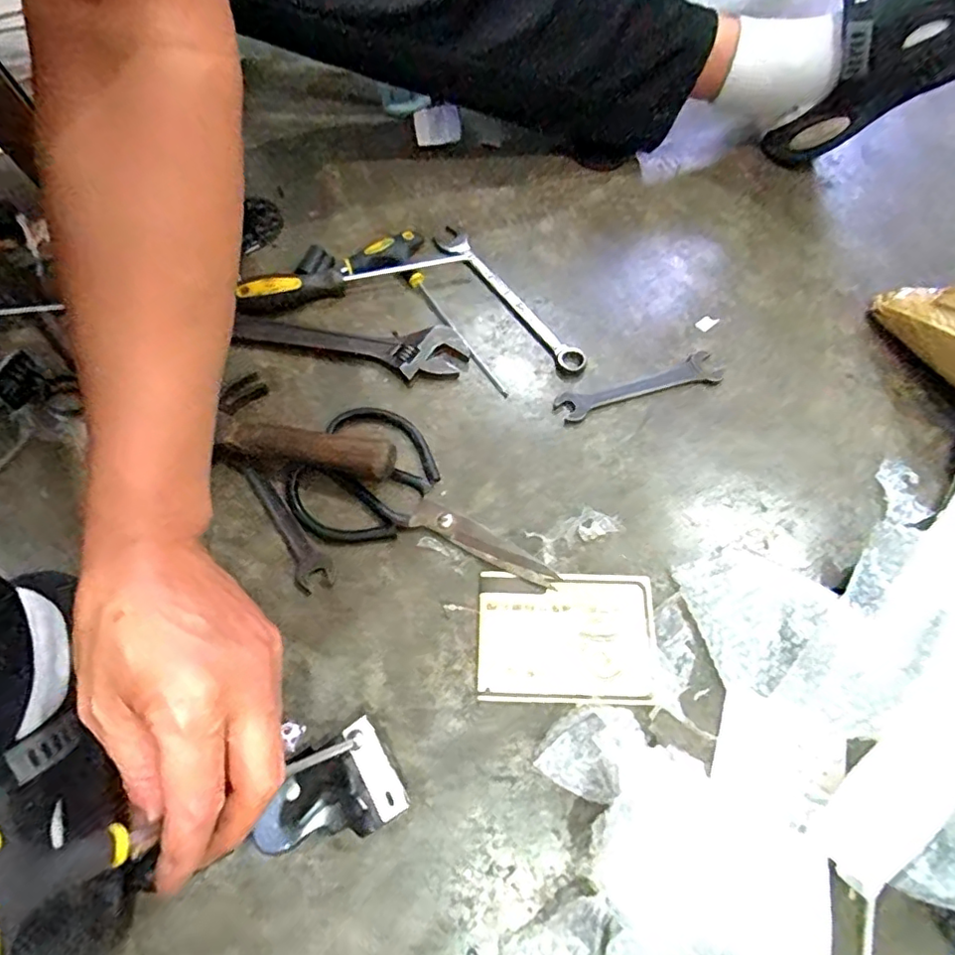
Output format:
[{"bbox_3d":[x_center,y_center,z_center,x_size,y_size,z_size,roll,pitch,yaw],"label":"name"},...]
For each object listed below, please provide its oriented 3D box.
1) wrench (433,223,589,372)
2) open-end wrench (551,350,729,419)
[{"bbox_3d":[0.027,-0.173,0.555,0.028,0.008,0.208,-34,70,-16],"label":"wrench"},{"bbox_3d":[0.145,-0.080,0.514,0.153,0.008,0.034,-18,66,-9],"label":"open-end wrench"}]

